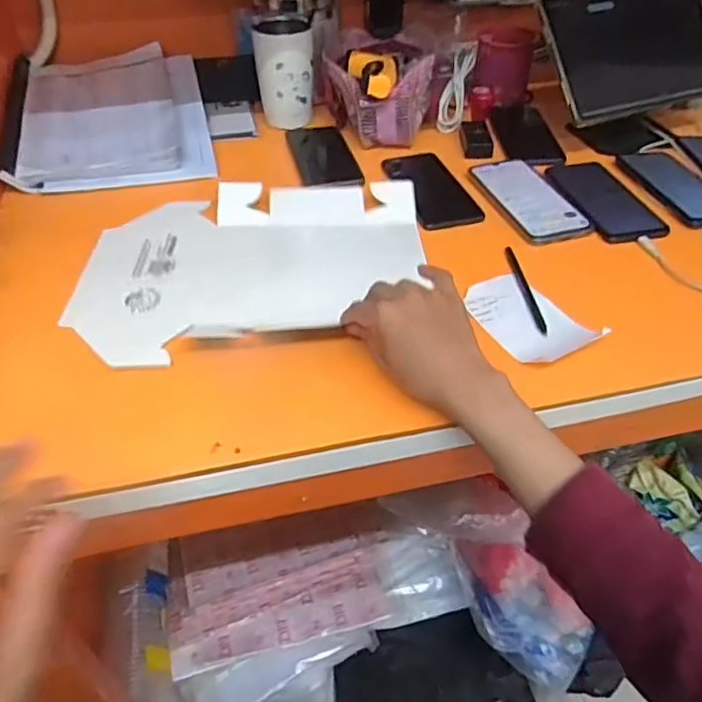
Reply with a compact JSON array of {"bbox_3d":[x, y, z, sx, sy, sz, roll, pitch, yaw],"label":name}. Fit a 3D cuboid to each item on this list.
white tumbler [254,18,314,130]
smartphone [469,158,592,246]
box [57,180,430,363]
[{"bbox_3d":[-0.090,-0.383,0.814,0.077,0.125,0.073,-7,44,-6],"label":"white tumbler"},{"bbox_3d":[0.207,-0.182,0.693,0.085,0.010,0.180,-12,44,-11],"label":"smartphone"},{"bbox_3d":[-0.093,-0.100,0.598,0.349,0.026,0.251,-10,44,-9],"label":"box"}]

